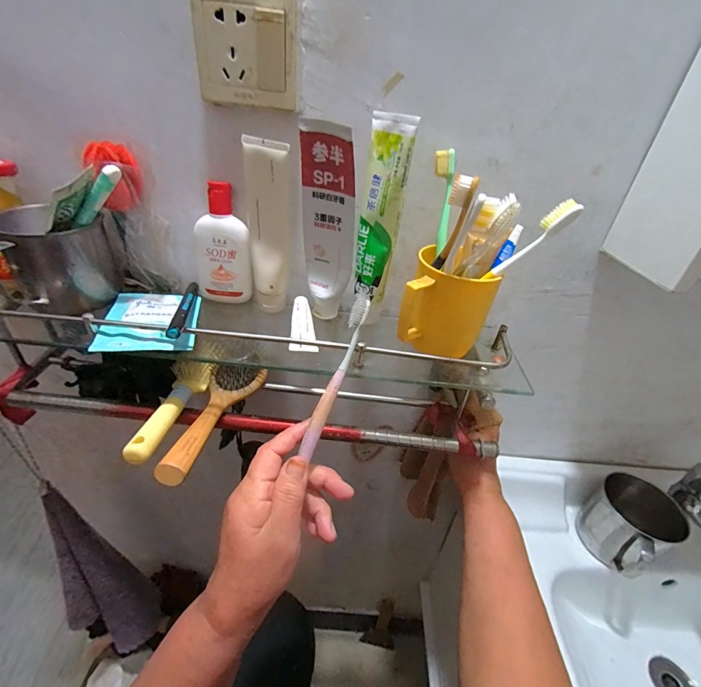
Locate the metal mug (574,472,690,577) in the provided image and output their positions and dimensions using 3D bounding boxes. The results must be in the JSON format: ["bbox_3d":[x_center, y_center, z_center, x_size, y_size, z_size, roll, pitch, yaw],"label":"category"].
[{"bbox_3d":[0.393,0.261,0.507,0.088,0.106,0.101,-9,36,-22],"label":"metal mug"}]

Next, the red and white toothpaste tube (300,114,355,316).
[{"bbox_3d":[-0.022,-0.113,0.358,0.053,0.185,0.028,24,37,25],"label":"red and white toothpaste tube"}]

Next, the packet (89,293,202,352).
[{"bbox_3d":[-0.205,-0.025,0.365,0.085,0.013,0.108,-4,34,-16],"label":"packet"}]

